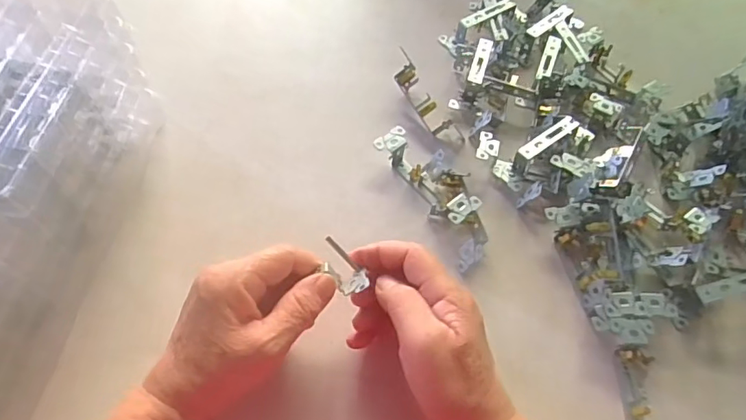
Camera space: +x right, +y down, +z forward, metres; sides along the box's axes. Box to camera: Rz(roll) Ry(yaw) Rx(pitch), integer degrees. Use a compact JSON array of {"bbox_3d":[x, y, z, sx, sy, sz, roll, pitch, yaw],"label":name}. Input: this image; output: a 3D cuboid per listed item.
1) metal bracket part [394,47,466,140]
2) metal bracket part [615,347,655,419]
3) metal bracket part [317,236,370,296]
[{"bbox_3d":[0.050,-0.106,0.504,0.030,0.025,0.104,-26,77,-18],"label":"metal bracket part"},{"bbox_3d":[0.194,0.142,0.368,0.026,0.022,0.085,6,59,0],"label":"metal bracket part"},{"bbox_3d":[-0.023,0.040,0.360,0.021,0.016,0.043,-33,67,-21],"label":"metal bracket part"}]

